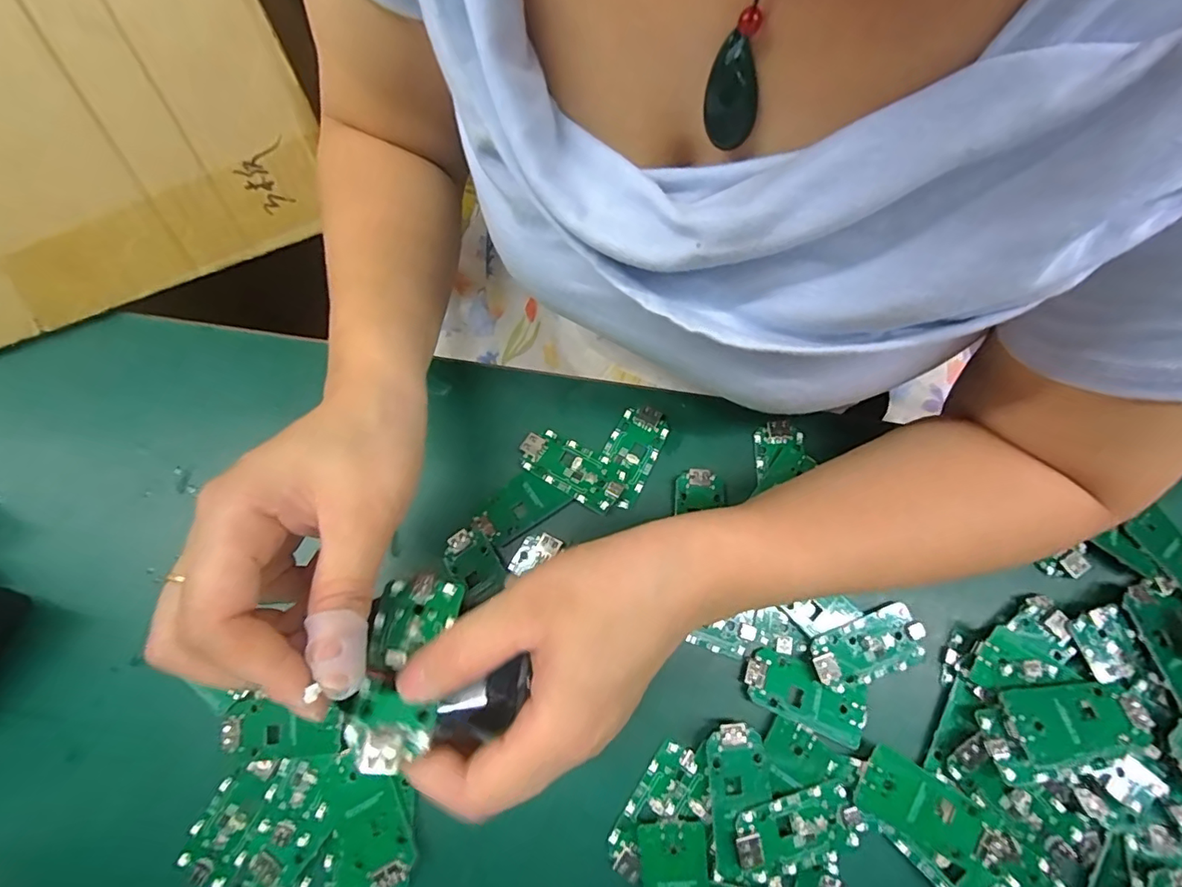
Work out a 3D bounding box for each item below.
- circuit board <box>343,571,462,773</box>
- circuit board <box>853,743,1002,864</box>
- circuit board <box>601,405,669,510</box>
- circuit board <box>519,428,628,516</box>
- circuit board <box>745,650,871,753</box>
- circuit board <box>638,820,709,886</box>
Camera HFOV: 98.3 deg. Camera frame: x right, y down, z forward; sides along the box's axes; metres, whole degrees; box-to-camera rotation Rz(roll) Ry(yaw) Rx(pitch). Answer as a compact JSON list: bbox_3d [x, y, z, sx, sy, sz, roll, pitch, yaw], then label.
[{"bbox_3d":[-0.068,0.080,0.185,0.031,0.005,0.064,4,57,2],"label":"circuit board"},{"bbox_3d":[0.160,0.176,0.247,0.056,0.005,0.031,29,80,16],"label":"circuit board"},{"bbox_3d":[0.023,0.006,0.304,0.030,0.004,0.060,26,77,8],"label":"circuit board"},{"bbox_3d":[-0.012,0.014,0.300,0.064,0.007,0.030,30,78,9],"label":"circuit board"},{"bbox_3d":[0.112,0.131,0.268,0.061,0.007,0.029,22,76,7],"label":"circuit board"},{"bbox_3d":[0.040,0.213,0.242,0.031,0.008,0.058,-1,75,1],"label":"circuit board"}]

